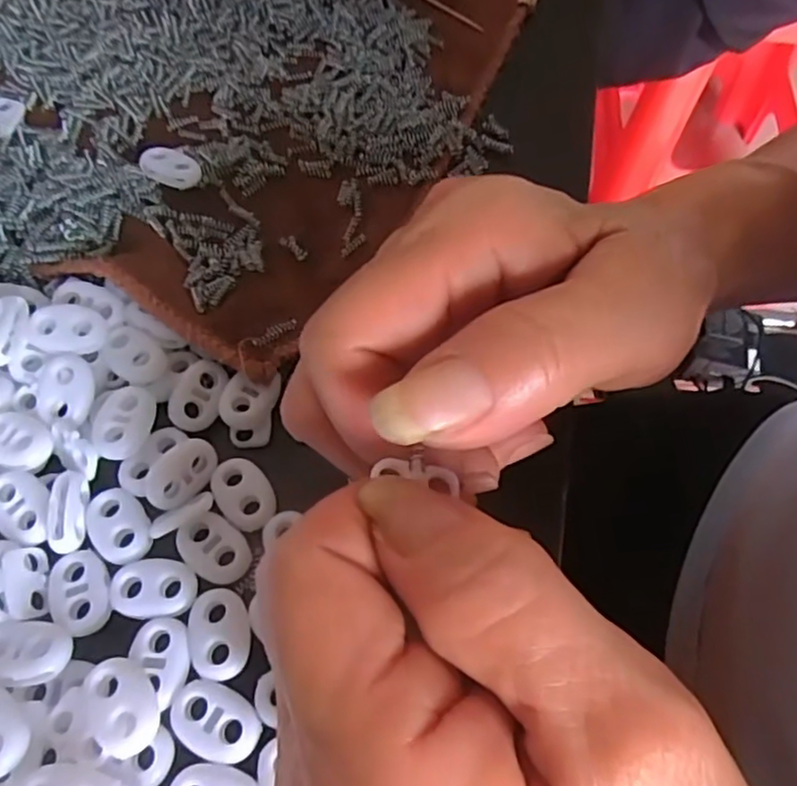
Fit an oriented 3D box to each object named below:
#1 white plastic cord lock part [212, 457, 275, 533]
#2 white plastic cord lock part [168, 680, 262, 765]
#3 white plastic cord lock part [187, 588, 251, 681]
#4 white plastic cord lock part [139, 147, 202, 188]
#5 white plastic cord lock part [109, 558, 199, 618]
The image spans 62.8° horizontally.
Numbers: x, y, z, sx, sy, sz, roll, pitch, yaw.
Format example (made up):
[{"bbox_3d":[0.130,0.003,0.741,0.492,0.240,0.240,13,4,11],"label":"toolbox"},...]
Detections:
[{"bbox_3d":[-0.044,0.027,0.185,0.015,0.004,0.022,-31,66,-17],"label":"white plastic cord lock part"},{"bbox_3d":[-0.045,0.079,0.157,0.022,0.004,0.015,29,64,12],"label":"white plastic cord lock part"},{"bbox_3d":[-0.046,0.061,0.167,0.015,0.004,0.022,-11,63,-10],"label":"white plastic cord lock part"},{"bbox_3d":[-0.085,-0.084,0.244,0.023,0.007,0.015,20,63,10],"label":"white plastic cord lock part"},{"bbox_3d":[-0.065,0.051,0.172,0.022,0.004,0.015,2,61,-3],"label":"white plastic cord lock part"}]

